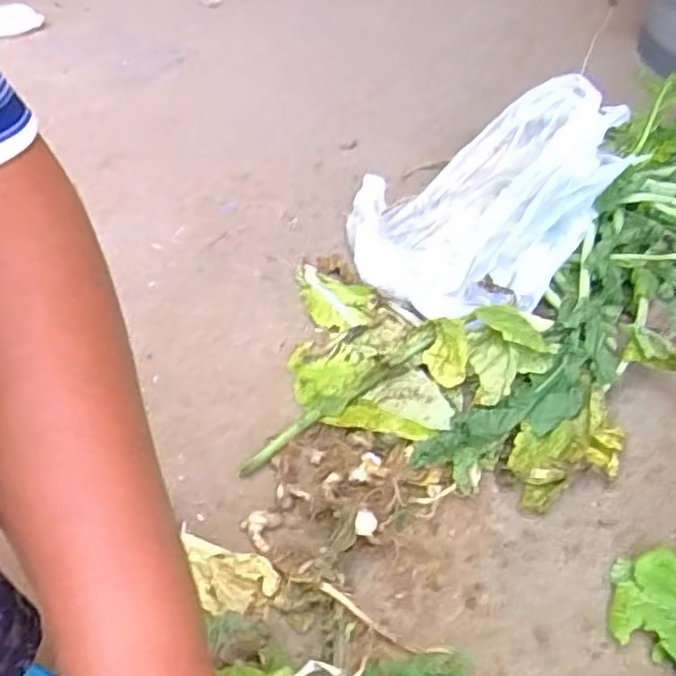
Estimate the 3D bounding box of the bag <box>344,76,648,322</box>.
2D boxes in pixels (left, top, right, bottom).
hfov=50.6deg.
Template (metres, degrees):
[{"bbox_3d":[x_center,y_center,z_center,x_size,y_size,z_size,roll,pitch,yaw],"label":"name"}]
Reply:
[{"bbox_3d":[0.132,-0.118,0.610,0.211,0.116,0.151,-14,50,-14],"label":"bag"}]

